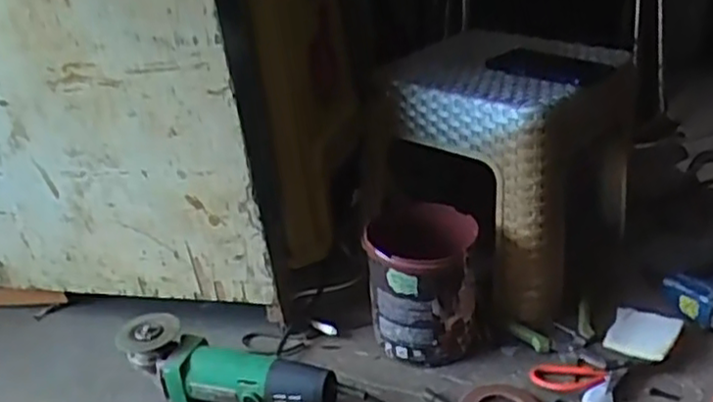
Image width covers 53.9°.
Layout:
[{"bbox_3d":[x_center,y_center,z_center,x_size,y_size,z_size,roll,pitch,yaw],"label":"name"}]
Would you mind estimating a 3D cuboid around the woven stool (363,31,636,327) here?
[{"bbox_3d":[0.194,-0.051,1.002,0.288,0.285,0.311,16,34,33],"label":"woven stool"}]

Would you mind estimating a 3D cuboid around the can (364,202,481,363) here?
[{"bbox_3d":[0.083,0.103,0.881,0.128,0.158,0.136,-3,28,2],"label":"can"}]

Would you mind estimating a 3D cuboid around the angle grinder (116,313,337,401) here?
[{"bbox_3d":[-0.153,0.201,0.817,0.265,0.086,0.068,7,30,21],"label":"angle grinder"}]

